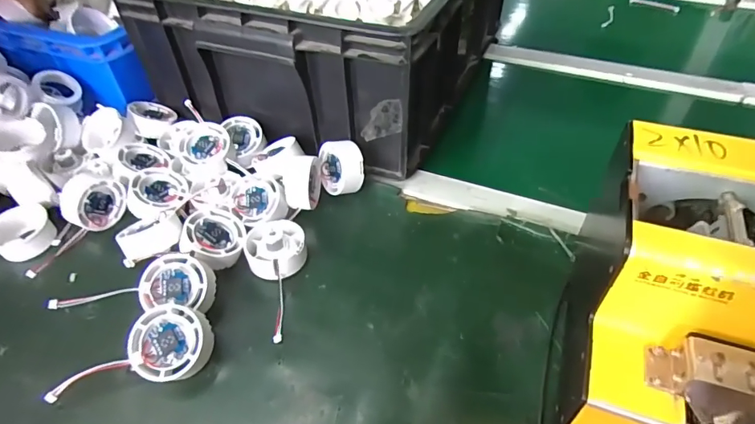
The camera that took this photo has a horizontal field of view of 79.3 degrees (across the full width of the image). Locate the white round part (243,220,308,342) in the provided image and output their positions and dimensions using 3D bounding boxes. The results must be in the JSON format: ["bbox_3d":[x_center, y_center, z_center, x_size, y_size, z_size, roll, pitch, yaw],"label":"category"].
[{"bbox_3d":[-0.082,0.051,0.403,0.055,0.031,0.113,-17,48,-15],"label":"white round part"}]

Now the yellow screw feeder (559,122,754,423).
[{"bbox_3d":[0.201,0.062,0.286,0.118,0.146,0.173,16,48,16],"label":"yellow screw feeder"}]

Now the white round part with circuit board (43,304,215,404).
[{"bbox_3d":[-0.183,0.107,0.344,0.112,0.040,0.051,-6,46,-5],"label":"white round part with circuit board"}]

